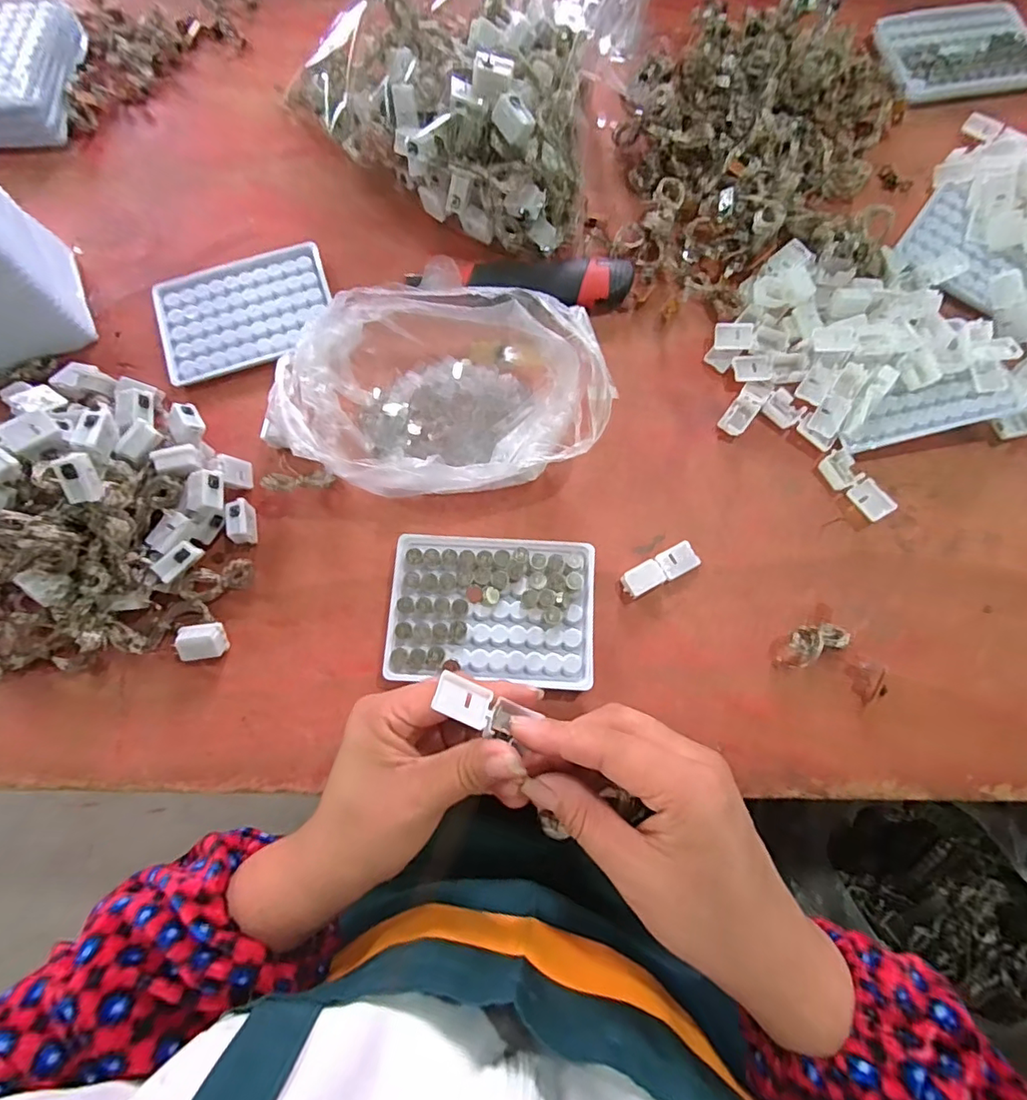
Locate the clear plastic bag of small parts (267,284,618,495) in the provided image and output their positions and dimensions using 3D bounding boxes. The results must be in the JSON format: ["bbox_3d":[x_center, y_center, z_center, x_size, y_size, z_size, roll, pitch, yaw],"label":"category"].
[{"bbox_3d":[-0.047,-0.105,0.362,0.215,0.059,0.136,0,74,0],"label":"clear plastic bag of small parts"}]

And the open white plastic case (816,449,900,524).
[{"bbox_3d":[0.240,-0.045,0.372,0.019,0.013,0.056,-31,78,-7],"label":"open white plastic case"}]

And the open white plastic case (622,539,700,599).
[{"bbox_3d":[0.099,0.014,0.357,0.055,0.013,0.019,-29,78,-7],"label":"open white plastic case"}]

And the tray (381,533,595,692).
[{"bbox_3d":[-0.013,0.038,0.342,0.128,0.018,0.093,3,76,1],"label":"tray"}]

